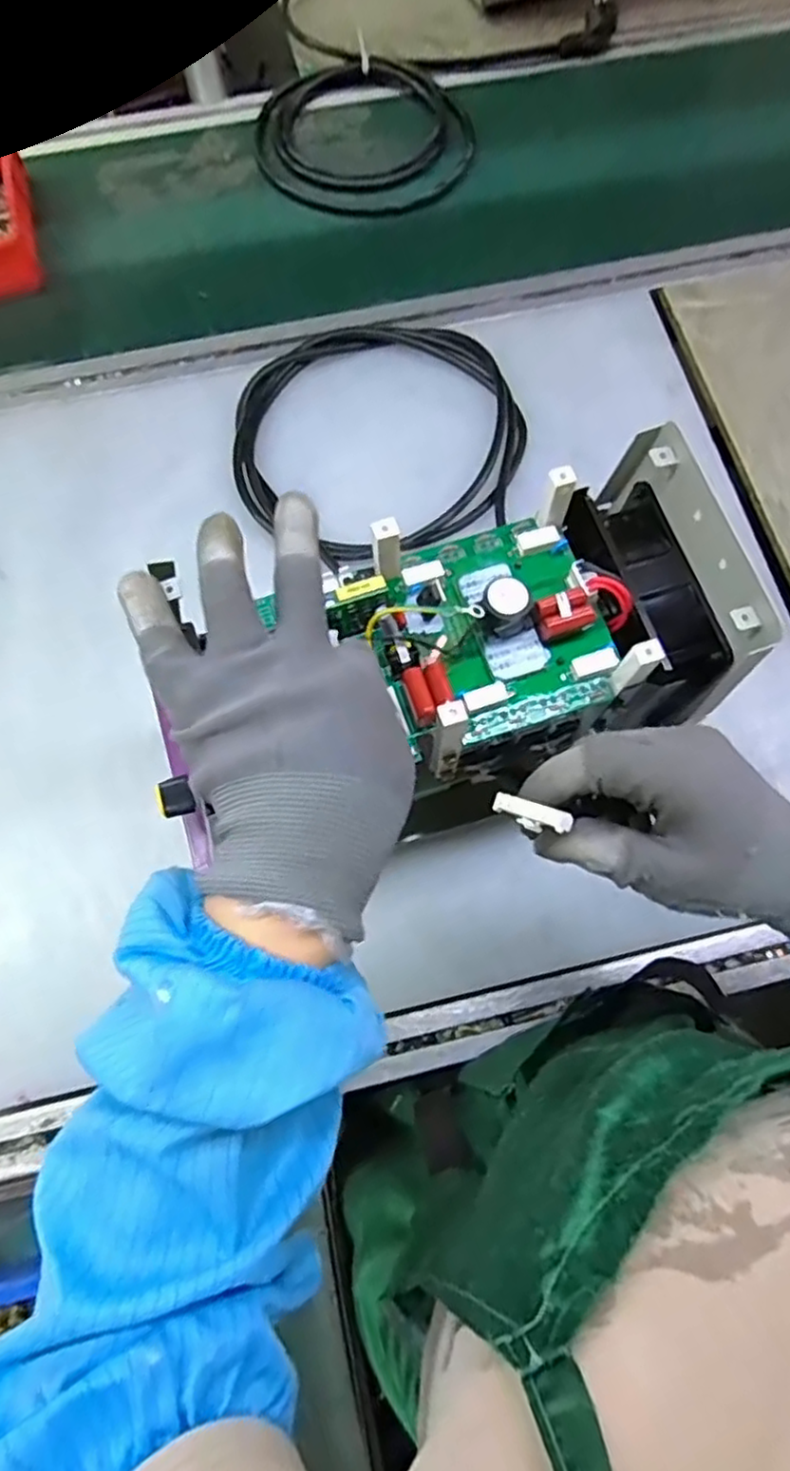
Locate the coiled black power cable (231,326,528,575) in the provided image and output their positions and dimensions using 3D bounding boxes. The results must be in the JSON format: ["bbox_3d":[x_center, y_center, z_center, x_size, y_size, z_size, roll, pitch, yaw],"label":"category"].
[{"bbox_3d":[-0.017,-0.277,0.624,0.258,0.022,0.233,-16,73,-5],"label":"coiled black power cable"}]

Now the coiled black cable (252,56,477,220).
[{"bbox_3d":[-0.035,-0.648,0.739,0.226,0.018,0.229,0,72,-1],"label":"coiled black cable"}]

